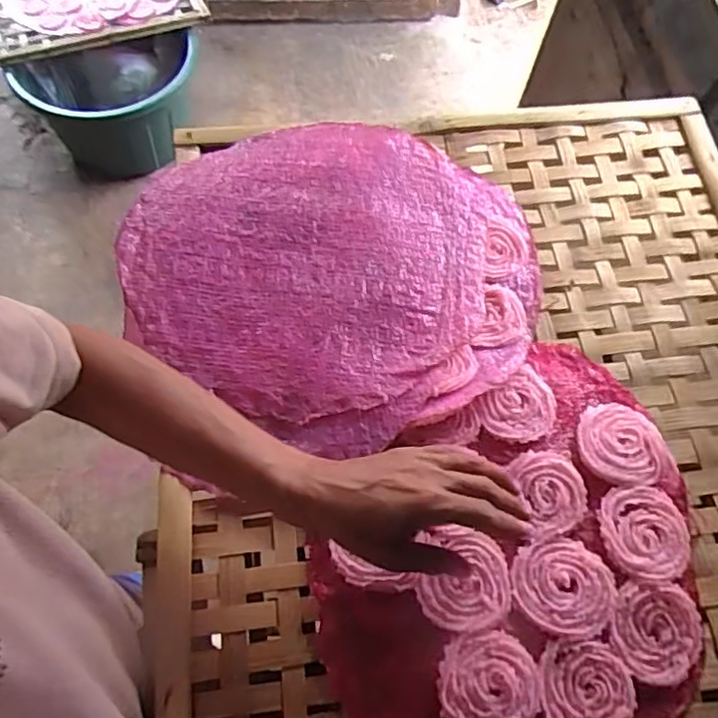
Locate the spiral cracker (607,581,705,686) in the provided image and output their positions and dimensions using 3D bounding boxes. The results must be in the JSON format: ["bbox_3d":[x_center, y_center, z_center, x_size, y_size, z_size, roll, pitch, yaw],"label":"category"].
[{"bbox_3d":[0.236,0.217,0.489,0.073,0.010,0.071,1,64,-3],"label":"spiral cracker"}]

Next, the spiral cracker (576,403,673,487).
[{"bbox_3d":[0.233,0.074,0.541,0.079,0.008,0.073,8,64,1],"label":"spiral cracker"}]

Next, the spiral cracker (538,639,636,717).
[{"bbox_3d":[0.174,0.255,0.469,0.071,0.005,0.072,1,64,-3],"label":"spiral cracker"}]

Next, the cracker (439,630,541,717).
[{"bbox_3d":[0.099,0.247,0.468,0.074,0.008,0.072,1,64,-3],"label":"cracker"}]

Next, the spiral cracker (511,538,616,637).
[{"bbox_3d":[0.166,0.183,0.499,0.079,0.006,0.071,-2,64,-4],"label":"spiral cracker"}]

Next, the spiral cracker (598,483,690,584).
[{"bbox_3d":[0.240,0.146,0.517,0.072,0.006,0.075,1,64,-3],"label":"spiral cracker"}]

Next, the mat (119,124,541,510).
[{"bbox_3d":[-0.021,-0.087,0.610,0.386,0.042,0.354,-18,67,-12],"label":"mat"}]

